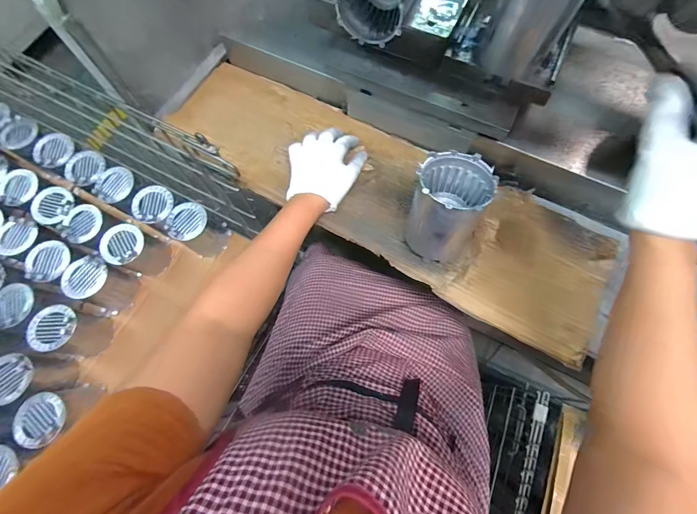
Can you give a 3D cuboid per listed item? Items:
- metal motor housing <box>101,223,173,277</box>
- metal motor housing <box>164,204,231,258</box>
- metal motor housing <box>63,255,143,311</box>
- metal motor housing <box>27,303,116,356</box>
[{"bbox_3d":[-0.474,-0.012,0.725,0.085,0.124,0.089,0,72,0],"label":"metal motor housing"},{"bbox_3d":[-0.341,-0.053,0.743,0.092,0.141,0.086,31,75,9],"label":"metal motor housing"},{"bbox_3d":[-0.536,0.062,0.698,0.087,0.112,0.094,23,74,7],"label":"metal motor housing"},{"bbox_3d":[-0.569,0.157,0.664,0.084,0.134,0.089,0,72,0],"label":"metal motor housing"}]

